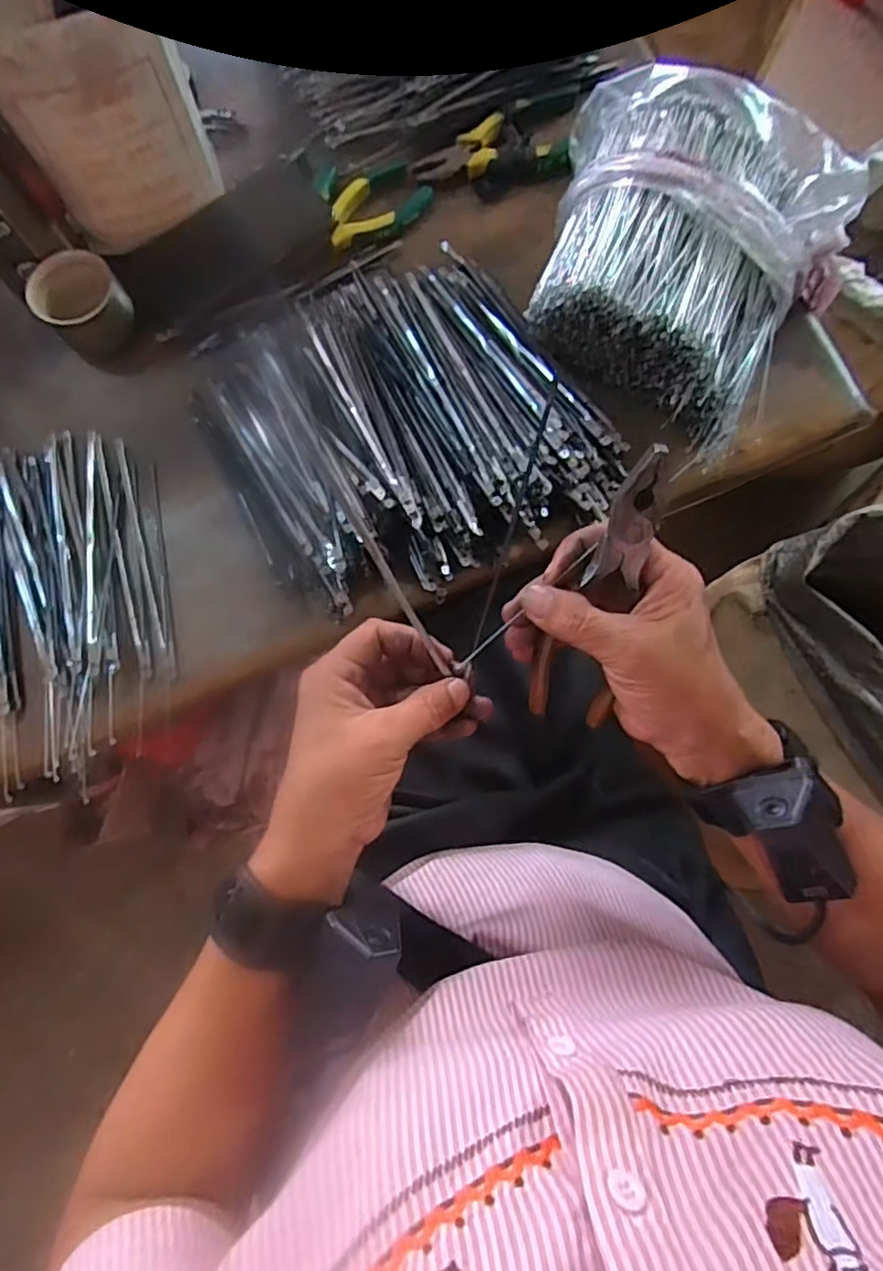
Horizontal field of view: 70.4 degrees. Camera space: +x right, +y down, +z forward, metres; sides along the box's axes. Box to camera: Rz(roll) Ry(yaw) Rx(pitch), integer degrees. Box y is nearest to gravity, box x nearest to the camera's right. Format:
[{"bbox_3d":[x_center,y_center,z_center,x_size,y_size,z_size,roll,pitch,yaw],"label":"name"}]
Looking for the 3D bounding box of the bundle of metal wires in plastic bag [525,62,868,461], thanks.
[{"bbox_3d":[0.168,-0.287,0.460,0.224,0.087,0.204,36,81,6],"label":"bundle of metal wires in plastic bag"}]

